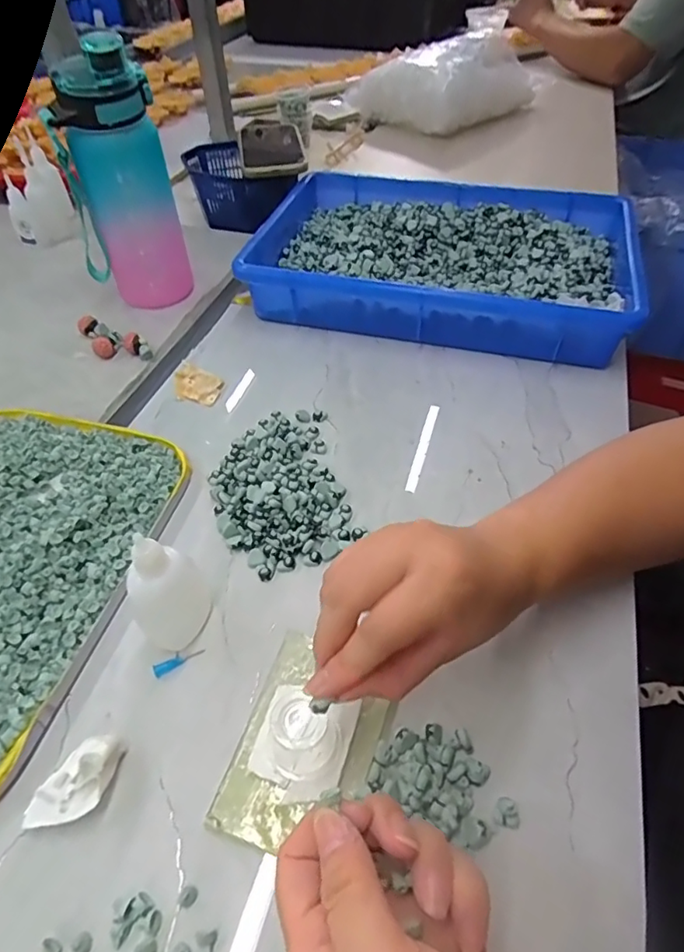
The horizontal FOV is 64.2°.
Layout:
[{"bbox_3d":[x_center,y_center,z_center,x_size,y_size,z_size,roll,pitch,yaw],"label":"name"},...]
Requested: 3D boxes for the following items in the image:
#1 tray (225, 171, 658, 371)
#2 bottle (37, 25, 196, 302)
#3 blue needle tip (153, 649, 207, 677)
[{"bbox_3d":[0.100,-0.229,0.569,0.362,0.066,0.238,12,51,11],"label":"tray"},{"bbox_3d":[-0.214,-0.265,0.514,0.100,0.212,0.061,7,49,8],"label":"bottle"},{"bbox_3d":[-0.097,0.109,0.323,0.030,0.005,0.007,-23,54,-18],"label":"blue needle tip"}]

